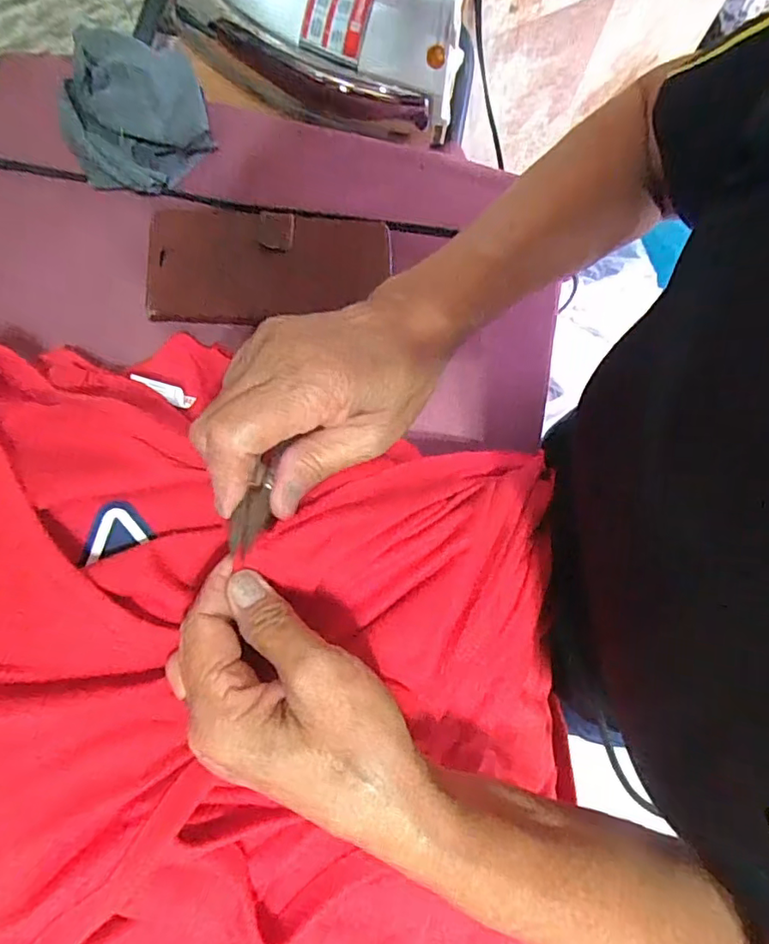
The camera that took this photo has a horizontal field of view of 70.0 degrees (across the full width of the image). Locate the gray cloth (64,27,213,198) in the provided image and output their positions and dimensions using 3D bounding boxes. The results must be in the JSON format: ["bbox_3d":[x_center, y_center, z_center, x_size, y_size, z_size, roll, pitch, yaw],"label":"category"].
[{"bbox_3d":[-0.179,-0.247,0.394,0.098,0.069,0.091,22,78,3],"label":"gray cloth"}]

